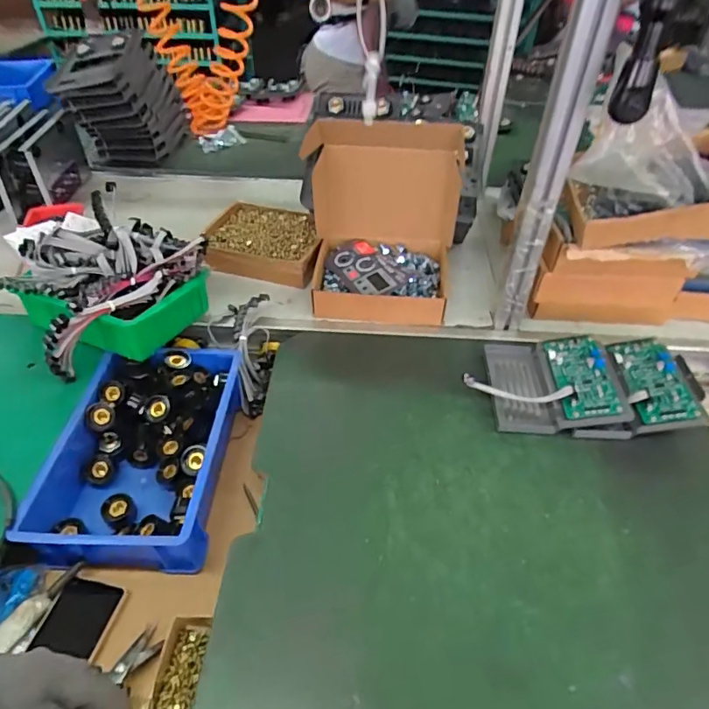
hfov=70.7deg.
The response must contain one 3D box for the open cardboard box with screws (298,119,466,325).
[{"bbox_3d":[0.046,-0.219,0.799,0.241,0.254,0.219,3,44,1],"label":"open cardboard box with screws"}]

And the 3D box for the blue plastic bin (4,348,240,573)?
[{"bbox_3d":[-0.274,0.125,0.660,0.201,0.089,0.286,1,44,0],"label":"blue plastic bin"}]

